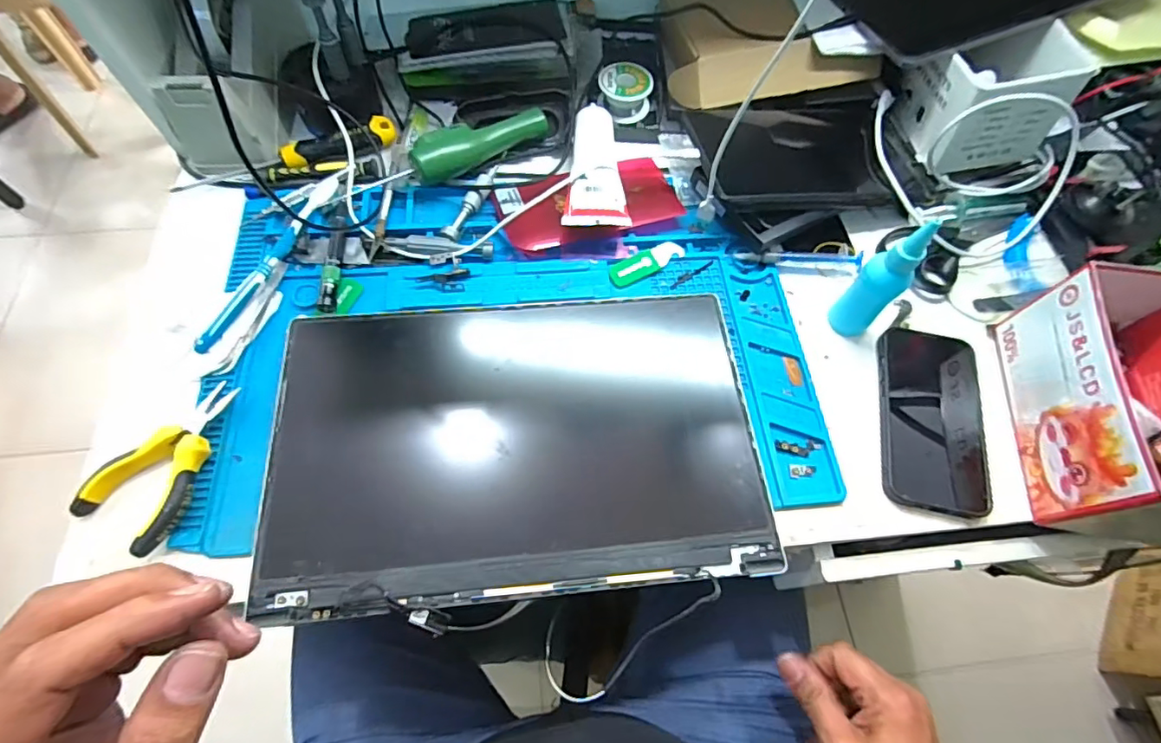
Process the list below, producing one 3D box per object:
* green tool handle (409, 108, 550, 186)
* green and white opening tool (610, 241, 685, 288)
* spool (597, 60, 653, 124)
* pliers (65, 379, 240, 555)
[{"bbox_3d":[-0.096,-0.220,0.492,0.135,0.030,0.034,-34,70,-17],"label":"green tool handle"},{"bbox_3d":[0.060,-0.097,0.471,0.073,0.008,0.022,-27,68,-14],"label":"green and white opening tool"},{"bbox_3d":[0.046,-0.288,0.540,0.053,0.031,0.051,1,64,-2],"label":"spool"},{"bbox_3d":[-0.287,0.061,0.369,0.071,0.019,0.117,29,67,11],"label":"pliers"}]

